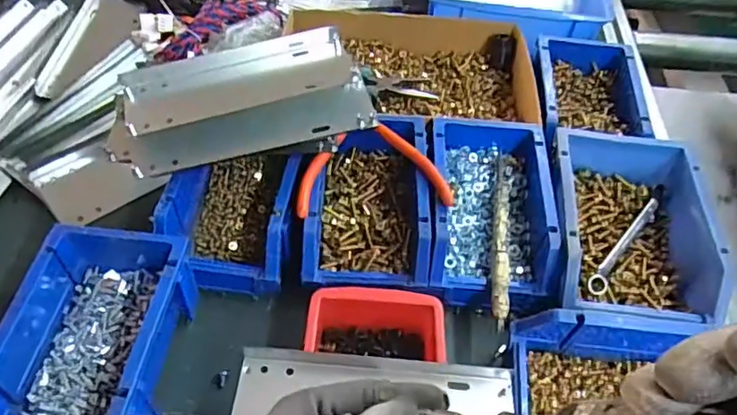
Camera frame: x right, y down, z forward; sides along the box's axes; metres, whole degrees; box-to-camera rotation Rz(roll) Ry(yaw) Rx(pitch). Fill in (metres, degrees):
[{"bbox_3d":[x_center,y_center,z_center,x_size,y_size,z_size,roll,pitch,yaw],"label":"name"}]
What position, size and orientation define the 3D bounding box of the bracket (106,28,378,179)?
[{"bbox_3d":[-0.108,-0.085,0.462,0.206,0.044,0.104,-11,54,-11],"label":"bracket"}]

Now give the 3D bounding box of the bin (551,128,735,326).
[{"bbox_3d":[0.217,0.006,0.488,0.121,0.059,0.194,8,52,3],"label":"bin"}]

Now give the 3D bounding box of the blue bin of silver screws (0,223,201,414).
[{"bbox_3d":[-0.189,0.095,0.399,0.099,0.068,0.169,6,52,2],"label":"blue bin of silver screws"}]

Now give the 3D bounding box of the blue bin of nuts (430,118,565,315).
[{"bbox_3d":[0.103,-0.005,0.498,0.099,0.062,0.180,5,52,1],"label":"blue bin of nuts"}]

